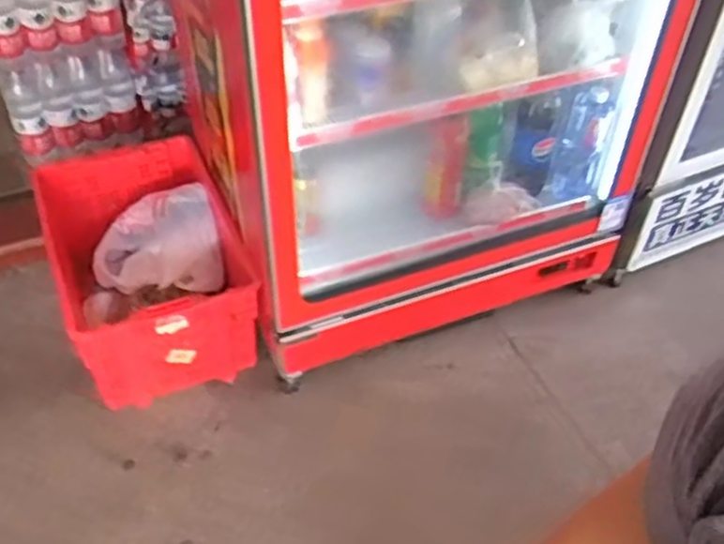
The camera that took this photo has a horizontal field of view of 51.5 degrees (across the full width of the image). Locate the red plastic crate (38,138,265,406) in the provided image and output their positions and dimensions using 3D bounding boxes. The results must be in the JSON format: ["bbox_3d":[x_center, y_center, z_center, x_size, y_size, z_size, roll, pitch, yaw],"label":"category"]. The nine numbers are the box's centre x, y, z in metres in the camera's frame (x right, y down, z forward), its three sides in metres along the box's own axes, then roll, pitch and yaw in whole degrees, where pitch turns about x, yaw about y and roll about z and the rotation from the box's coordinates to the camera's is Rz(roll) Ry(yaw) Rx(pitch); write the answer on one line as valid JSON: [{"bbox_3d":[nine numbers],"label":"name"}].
[{"bbox_3d":[-0.533,-0.019,1.894,0.420,0.314,0.656,-18,49,-17],"label":"red plastic crate"}]

